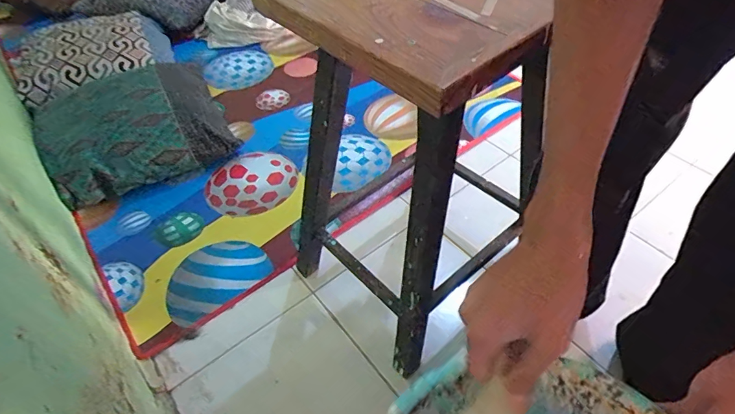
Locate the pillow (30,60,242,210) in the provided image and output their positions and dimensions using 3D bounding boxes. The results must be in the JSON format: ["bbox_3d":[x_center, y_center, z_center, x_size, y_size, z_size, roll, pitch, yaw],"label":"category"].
[{"bbox_3d":[-0.608,-0.230,1.145,0.437,0.110,0.452,-29,55,-21],"label":"pillow"}]

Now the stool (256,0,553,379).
[{"bbox_3d":[0.071,-0.079,0.667,0.292,0.504,0.310,37,61,26],"label":"stool"}]

